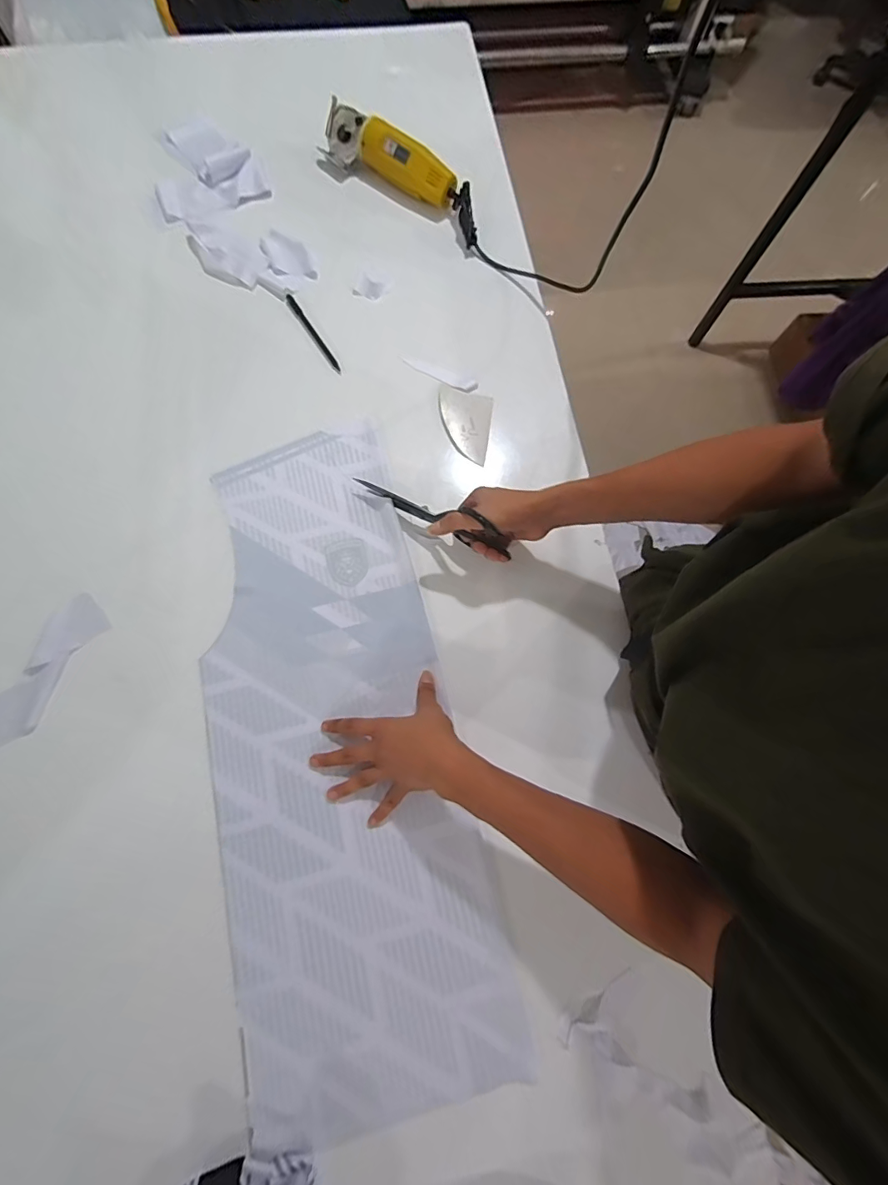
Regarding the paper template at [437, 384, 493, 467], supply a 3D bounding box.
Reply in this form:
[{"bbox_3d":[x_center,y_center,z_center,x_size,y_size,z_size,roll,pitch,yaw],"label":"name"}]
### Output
[{"bbox_3d":[0.026,-0.238,0.664,0.078,0.008,0.113,10,72,-3],"label":"paper template"}]

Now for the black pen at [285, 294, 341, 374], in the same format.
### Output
[{"bbox_3d":[-0.197,-0.388,0.699,0.015,0.011,0.158,-31,76,-8],"label":"black pen"}]

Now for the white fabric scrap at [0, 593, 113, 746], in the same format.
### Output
[{"bbox_3d":[-0.484,0.107,0.543,0.074,0.012,0.223,37,76,8],"label":"white fabric scrap"}]

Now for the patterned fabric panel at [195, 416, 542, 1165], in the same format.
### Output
[{"bbox_3d":[-0.138,0.151,0.545,0.270,0.011,0.736,-14,74,-7],"label":"patterned fabric panel"}]

